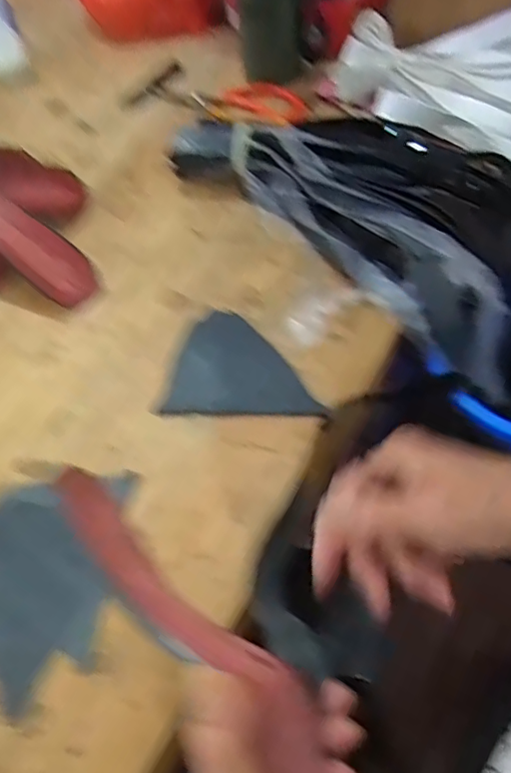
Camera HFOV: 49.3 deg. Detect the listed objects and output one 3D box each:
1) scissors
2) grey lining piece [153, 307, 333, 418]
[{"bbox_3d":[-0.003,-0.340,0.656,0.136,0.017,0.070,11,61,12],"label":"scissors"},{"bbox_3d":[-0.007,-0.020,0.477,0.128,0.007,0.096,1,63,9],"label":"grey lining piece"}]

